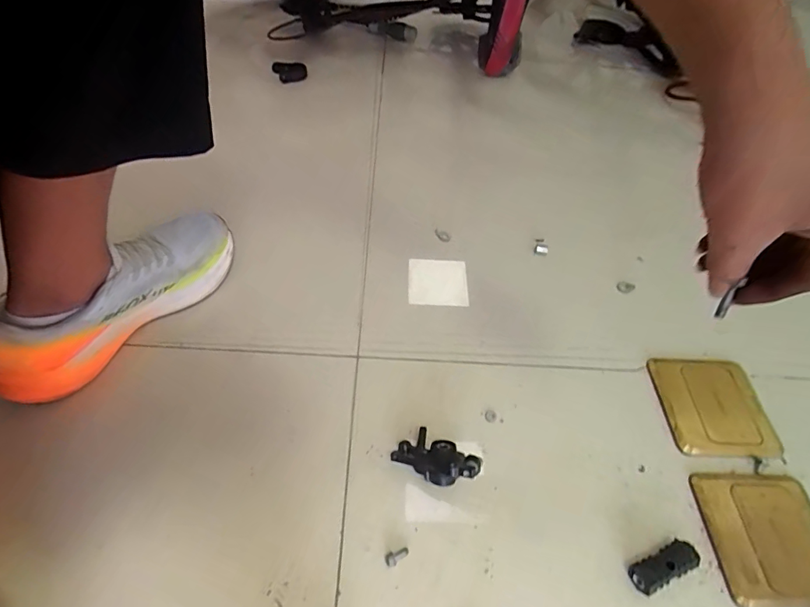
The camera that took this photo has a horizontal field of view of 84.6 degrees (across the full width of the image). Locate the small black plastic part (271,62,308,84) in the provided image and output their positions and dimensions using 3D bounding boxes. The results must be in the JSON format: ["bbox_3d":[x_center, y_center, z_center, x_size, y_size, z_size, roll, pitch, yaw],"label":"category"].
[{"bbox_3d":[-0.217,-0.435,0.839,0.062,0.029,0.026,-4,57,-8],"label":"small black plastic part"}]

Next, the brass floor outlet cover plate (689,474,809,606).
[{"bbox_3d":[0.354,0.226,0.429,0.120,0.010,0.115,2,53,-4],"label":"brass floor outlet cover plate"}]

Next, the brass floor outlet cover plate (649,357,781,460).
[{"bbox_3d":[0.355,0.115,0.512,0.117,0.012,0.116,2,53,-4],"label":"brass floor outlet cover plate"}]

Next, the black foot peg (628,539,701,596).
[{"bbox_3d":[0.234,0.237,0.401,0.063,0.022,0.024,-17,56,-17],"label":"black foot peg"}]

